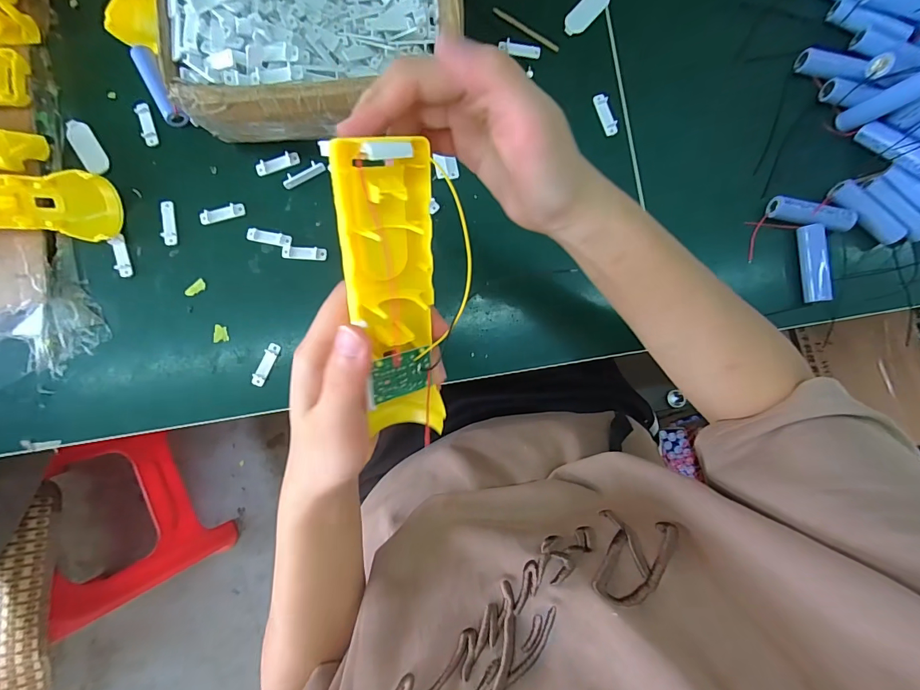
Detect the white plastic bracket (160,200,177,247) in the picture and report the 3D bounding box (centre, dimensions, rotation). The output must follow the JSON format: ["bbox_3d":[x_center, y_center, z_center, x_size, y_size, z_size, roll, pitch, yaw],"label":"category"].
[{"bbox_3d":[-0.249,-0.104,0.350,0.009,0.005,0.038,-6,87,-1],"label":"white plastic bracket"}]

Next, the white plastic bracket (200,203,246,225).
[{"bbox_3d":[-0.204,-0.112,0.351,0.037,0.006,0.010,-17,87,-2],"label":"white plastic bracket"}]

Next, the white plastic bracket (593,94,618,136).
[{"bbox_3d":[0.128,-0.203,0.361,0.012,0.005,0.037,-19,87,-2],"label":"white plastic bracket"}]

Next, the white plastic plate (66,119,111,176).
[{"bbox_3d":[-0.321,-0.169,0.353,0.020,0.004,0.053,-31,88,-2],"label":"white plastic plate"}]

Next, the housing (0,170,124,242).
[{"bbox_3d":[-0.363,-0.110,0.316,0.162,0.030,0.046,-2,87,-14],"label":"housing"}]

